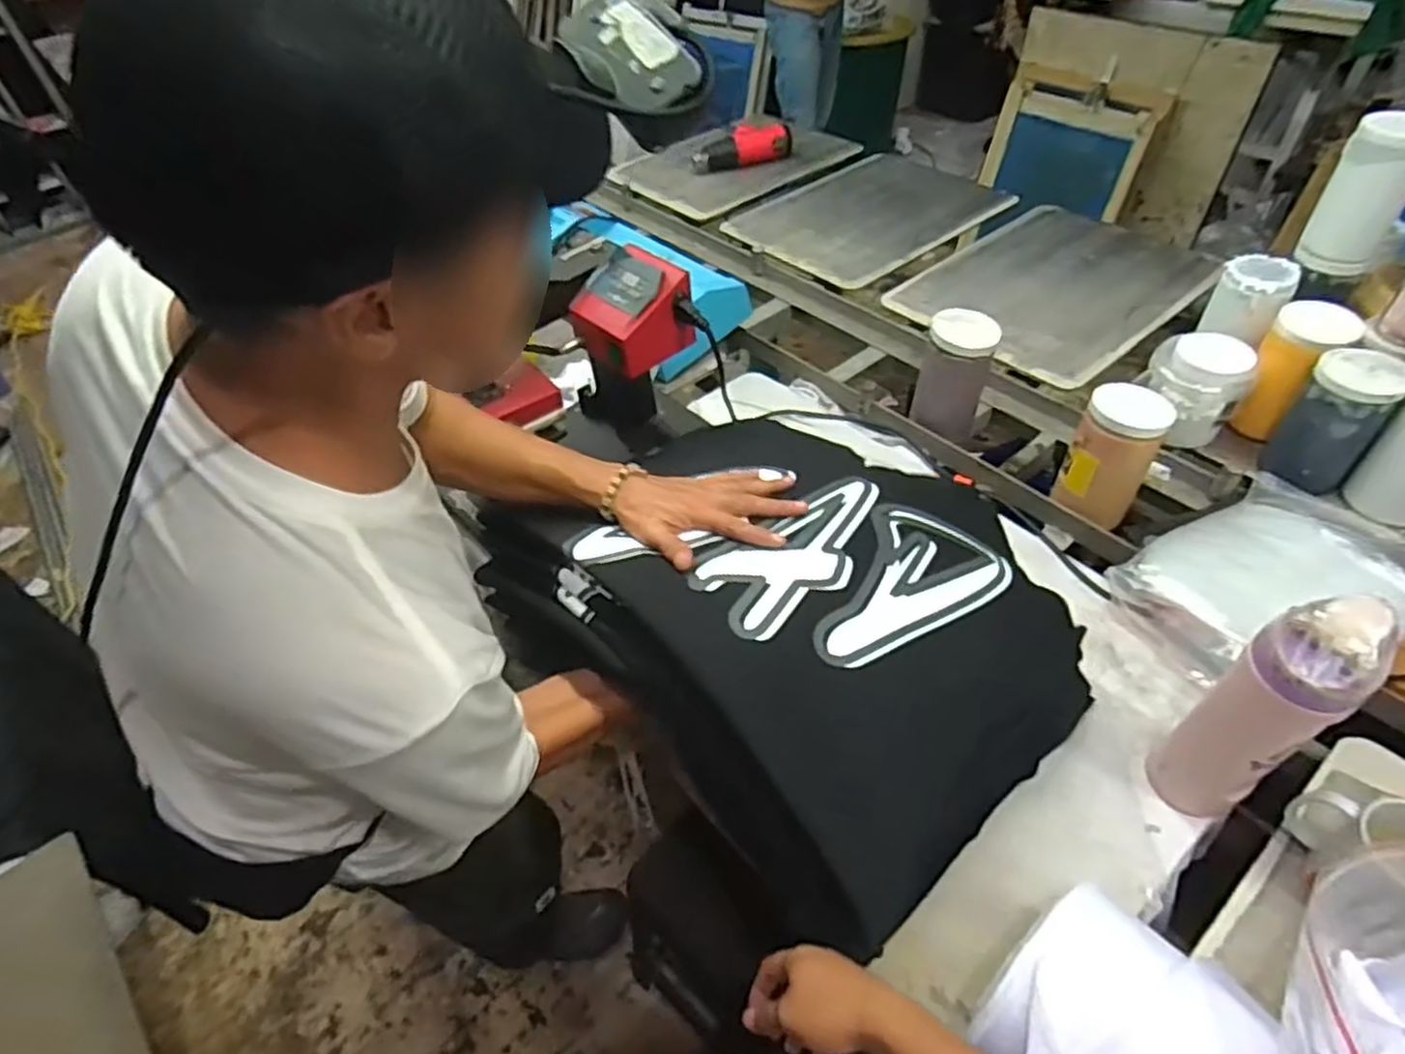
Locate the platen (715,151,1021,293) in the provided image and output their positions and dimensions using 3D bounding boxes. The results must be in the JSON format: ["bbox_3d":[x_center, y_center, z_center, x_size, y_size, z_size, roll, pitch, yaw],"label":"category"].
[{"bbox_3d":[0.365,-0.694,1.657,0.539,0.026,0.411,-30,51,-20],"label":"platen"}]

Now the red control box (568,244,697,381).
[{"bbox_3d":[-0.096,-0.271,0.952,0.129,0.098,0.123,34,59,31],"label":"red control box"}]

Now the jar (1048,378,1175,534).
[{"bbox_3d":[0.517,-0.088,0.958,0.093,0.165,0.085,-3,47,3],"label":"jar"}]

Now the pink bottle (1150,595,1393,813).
[{"bbox_3d":[0.478,0.165,0.651,0.066,0.279,0.078,-25,50,-17],"label":"pink bottle"}]

